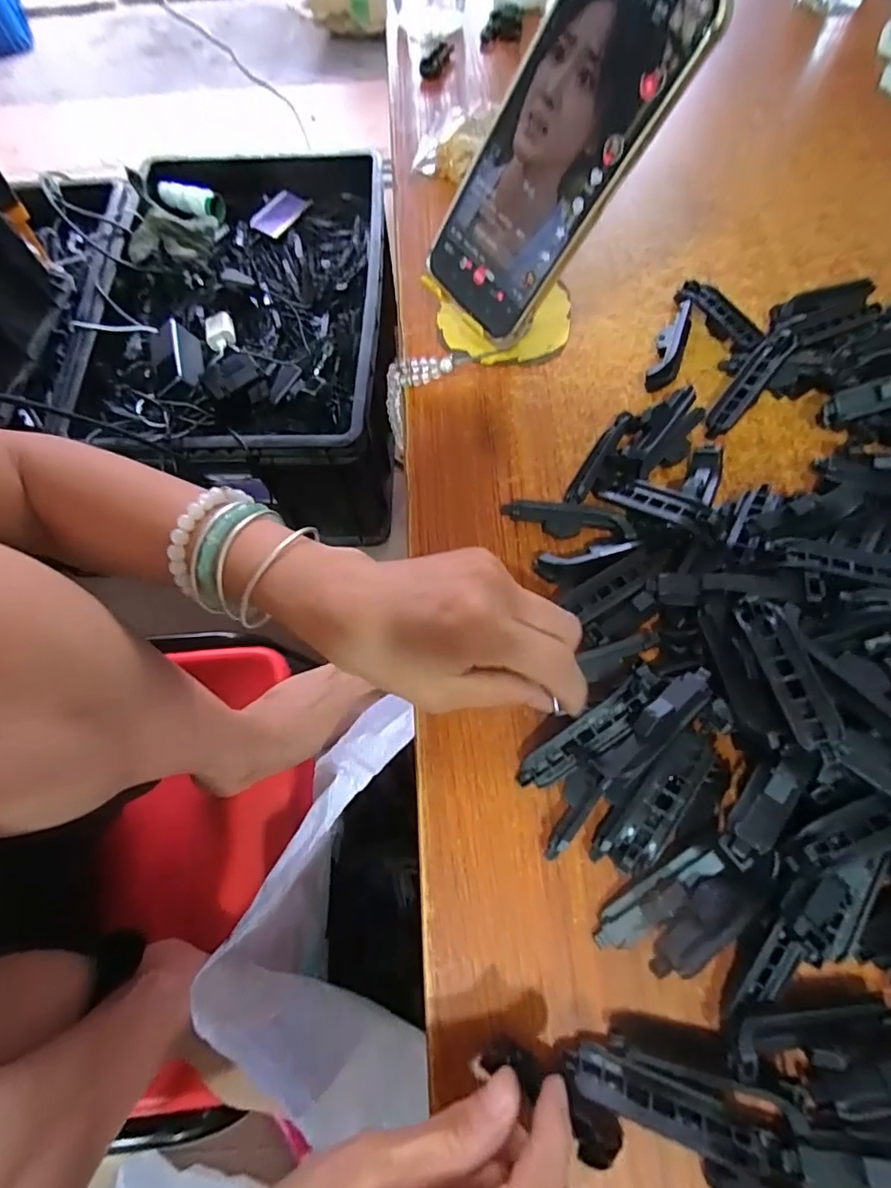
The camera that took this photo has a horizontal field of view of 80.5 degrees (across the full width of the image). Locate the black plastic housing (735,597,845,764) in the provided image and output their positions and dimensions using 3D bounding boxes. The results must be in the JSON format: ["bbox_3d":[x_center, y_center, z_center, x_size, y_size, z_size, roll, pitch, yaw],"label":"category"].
[{"bbox_3d":[0.151,0.035,0.233,0.019,0.012,0.073,-9,70,-1],"label":"black plastic housing"}]

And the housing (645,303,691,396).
[{"bbox_3d":[0.148,-0.162,0.346,0.018,0.017,0.070,22,71,10],"label":"housing"}]

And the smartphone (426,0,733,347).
[{"bbox_3d":[0.055,-0.229,0.277,0.079,0.168,0.008,50,39,13],"label":"smartphone"}]

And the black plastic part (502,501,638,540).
[{"bbox_3d":[0.070,-0.041,0.304,0.072,0.018,0.013,9,69,6],"label":"black plastic part"}]

